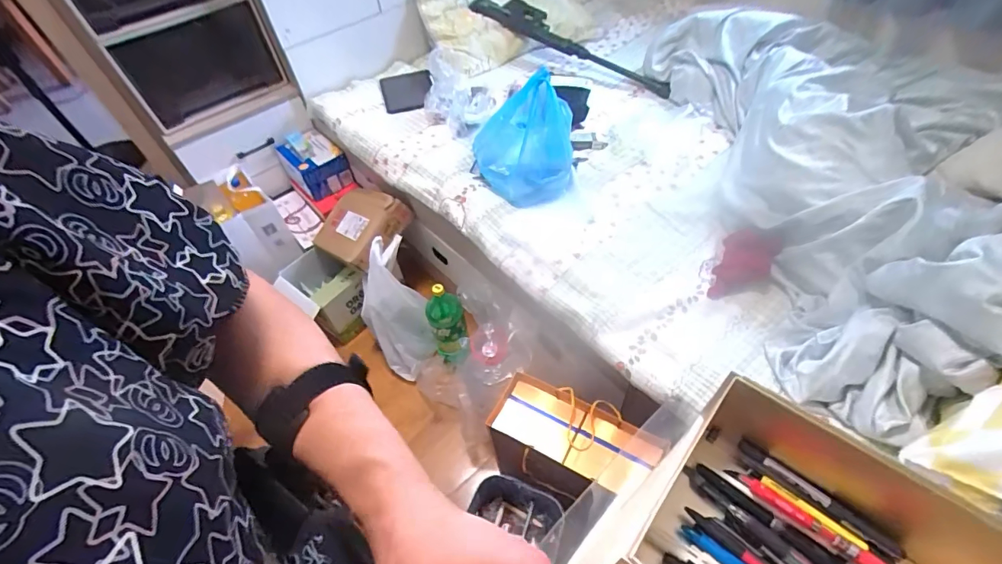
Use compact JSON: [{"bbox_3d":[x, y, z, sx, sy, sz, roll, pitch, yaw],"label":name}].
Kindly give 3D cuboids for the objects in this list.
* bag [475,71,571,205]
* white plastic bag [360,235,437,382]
[{"bbox_3d":[0.057,-0.364,1.148,0.256,0.261,0.226,-5,51,1],"label":"bag"},{"bbox_3d":[-0.324,0.074,1.352,0.186,0.412,0.067,-16,15,-8],"label":"white plastic bag"}]

